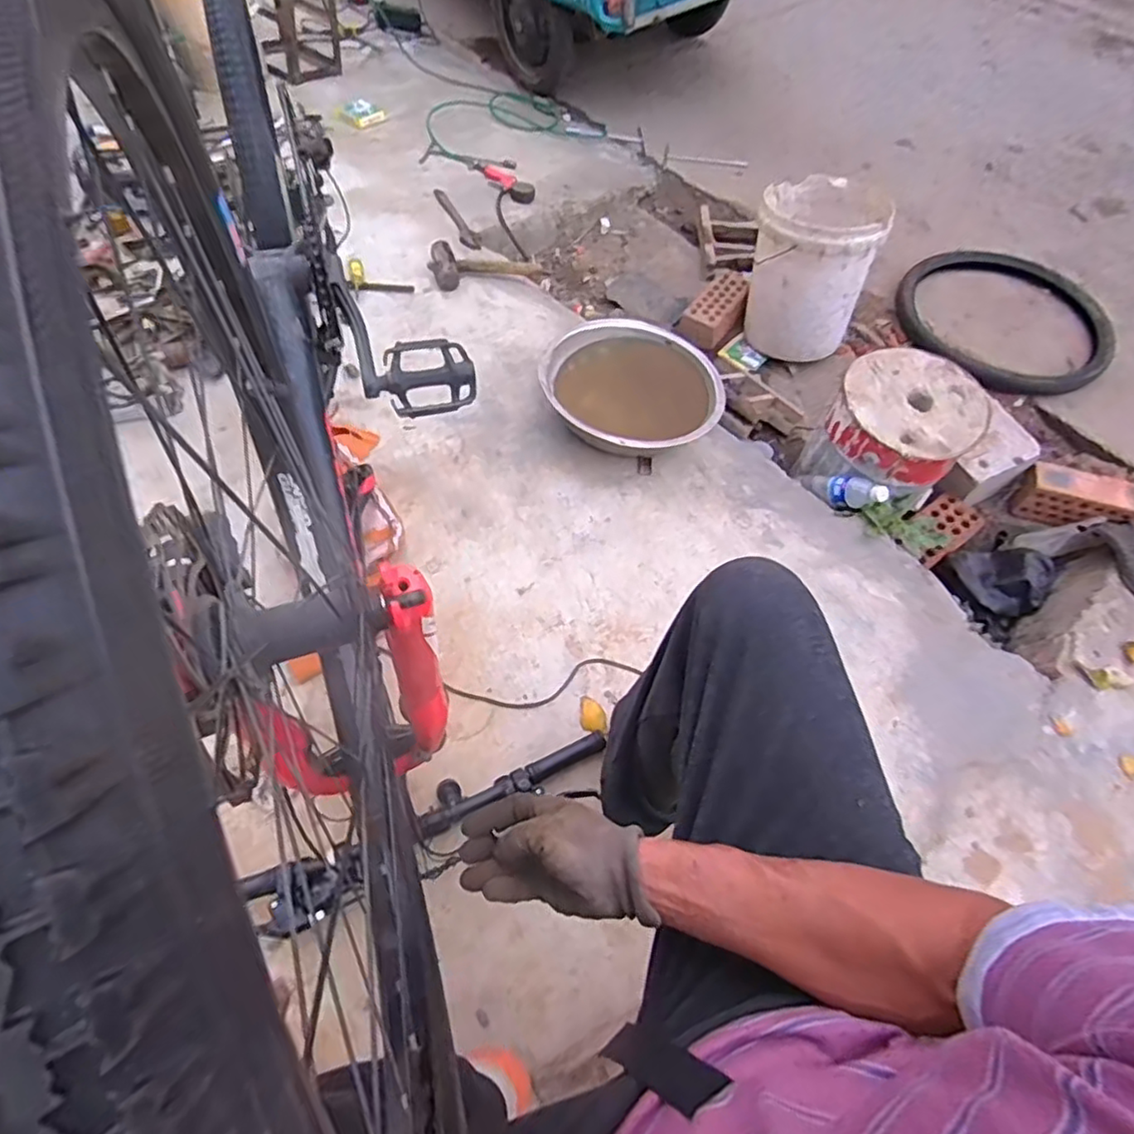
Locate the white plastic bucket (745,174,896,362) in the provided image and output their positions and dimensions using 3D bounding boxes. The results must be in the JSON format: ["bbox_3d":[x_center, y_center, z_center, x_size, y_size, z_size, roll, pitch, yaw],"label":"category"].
[{"bbox_3d":[0.637,-0.796,1.694,0.305,0.352,0.318,0,60,-1],"label":"white plastic bucket"}]

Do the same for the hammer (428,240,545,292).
[{"bbox_3d":[-0.222,-0.781,1.654,0.308,0.057,0.150,-24,62,-37],"label":"hammer"}]

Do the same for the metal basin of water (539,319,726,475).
[{"bbox_3d":[0.139,-0.364,1.333,0.366,0.115,0.333,0,60,-1],"label":"metal basin of water"}]

